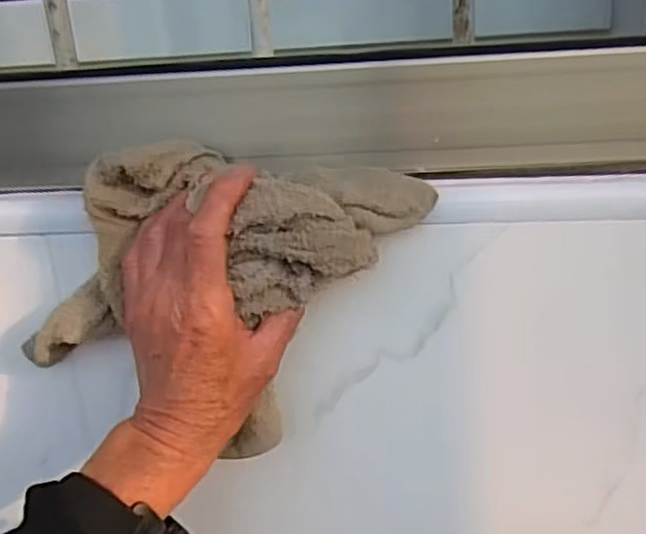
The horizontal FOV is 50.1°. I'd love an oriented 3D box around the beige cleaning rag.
[{"bbox_3d":[-0.050,0.016,0.395,0.222,0.168,0.066,-4,22,1],"label":"beige cleaning rag"}]

